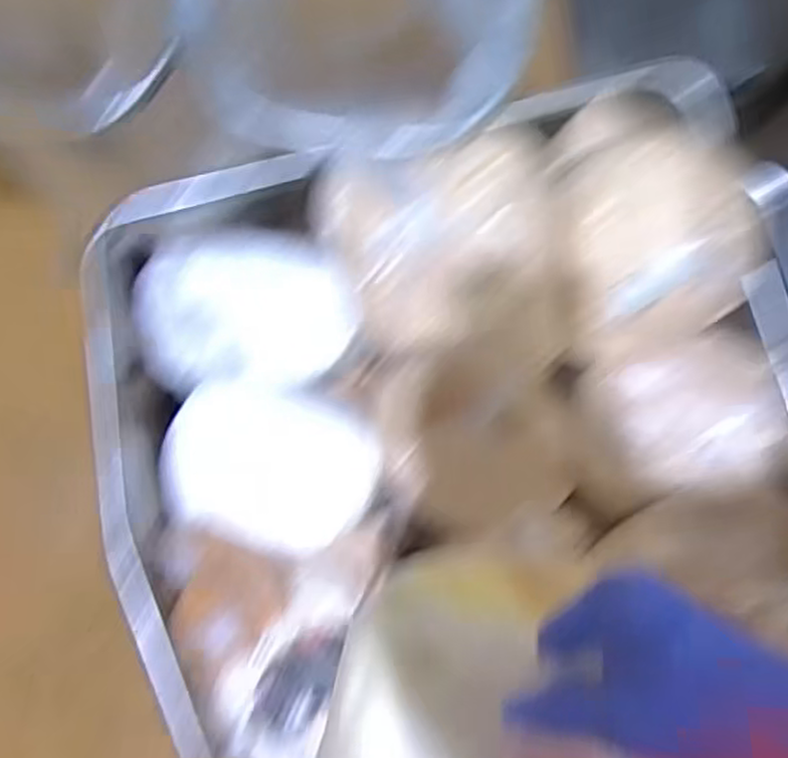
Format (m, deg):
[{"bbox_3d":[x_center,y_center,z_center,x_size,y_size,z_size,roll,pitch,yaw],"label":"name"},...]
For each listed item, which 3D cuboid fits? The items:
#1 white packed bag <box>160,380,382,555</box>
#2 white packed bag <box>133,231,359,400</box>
[{"bbox_3d":[-0.145,0.101,0.871,0.244,0.071,0.181,18,86,5],"label":"white packed bag"},{"bbox_3d":[-0.176,-0.078,0.884,0.242,0.100,0.176,-8,102,-5],"label":"white packed bag"}]

